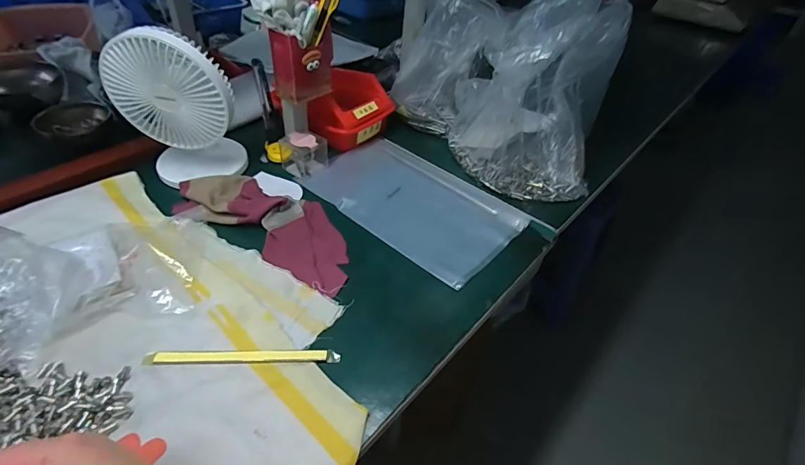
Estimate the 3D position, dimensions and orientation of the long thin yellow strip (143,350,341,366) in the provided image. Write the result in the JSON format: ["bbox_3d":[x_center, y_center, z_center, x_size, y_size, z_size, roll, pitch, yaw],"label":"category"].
[{"bbox_3d":[-0.167,0.132,0.443,0.195,0.006,0.017,1,44,-6],"label":"long thin yellow strip"}]

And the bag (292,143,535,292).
[{"bbox_3d":[0.020,-0.053,0.660,0.315,0.010,0.205,35,50,27],"label":"bag"}]

